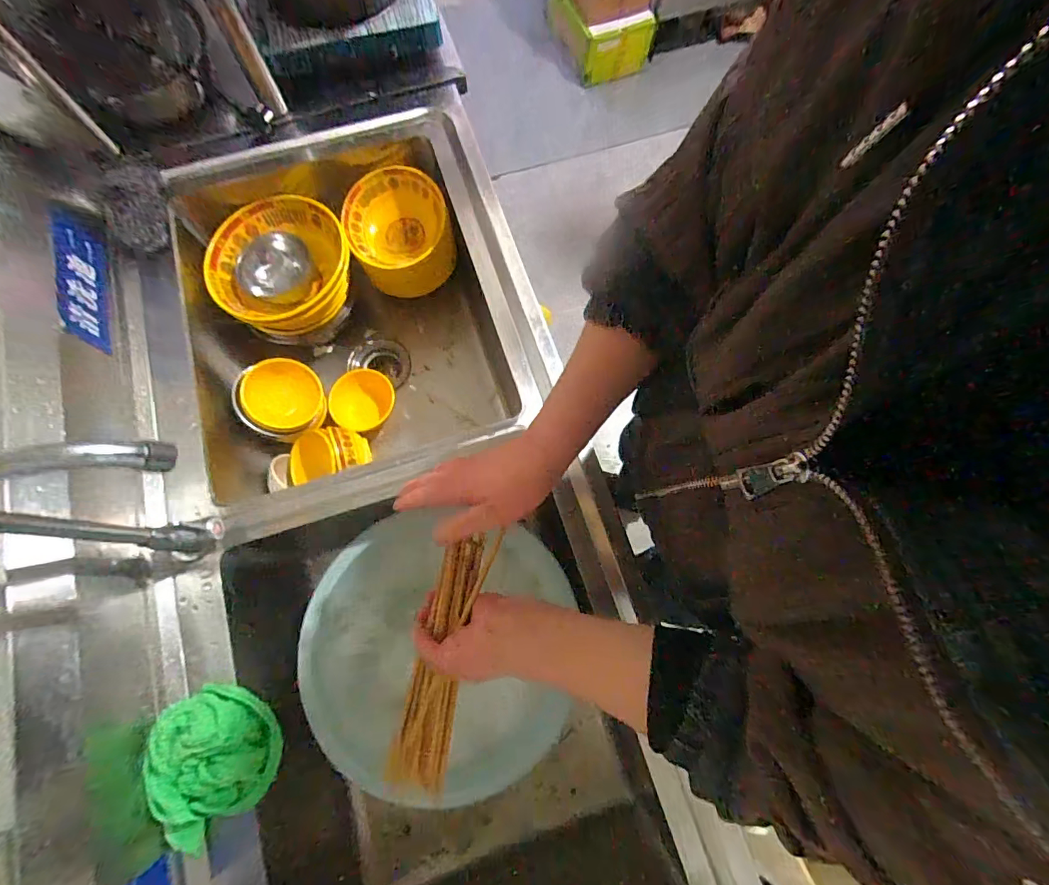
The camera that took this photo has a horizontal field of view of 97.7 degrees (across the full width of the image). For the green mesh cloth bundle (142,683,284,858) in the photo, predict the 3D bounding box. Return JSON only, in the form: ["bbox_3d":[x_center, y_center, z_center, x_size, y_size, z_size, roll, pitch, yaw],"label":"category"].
[{"bbox_3d":[-0.332,0.330,0.481,0.113,0.065,0.136,-33,77,-9],"label":"green mesh cloth bundle"}]

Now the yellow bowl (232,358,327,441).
[{"bbox_3d":[-0.387,-0.066,0.730,0.125,0.052,0.125,5,81,-31],"label":"yellow bowl"}]

